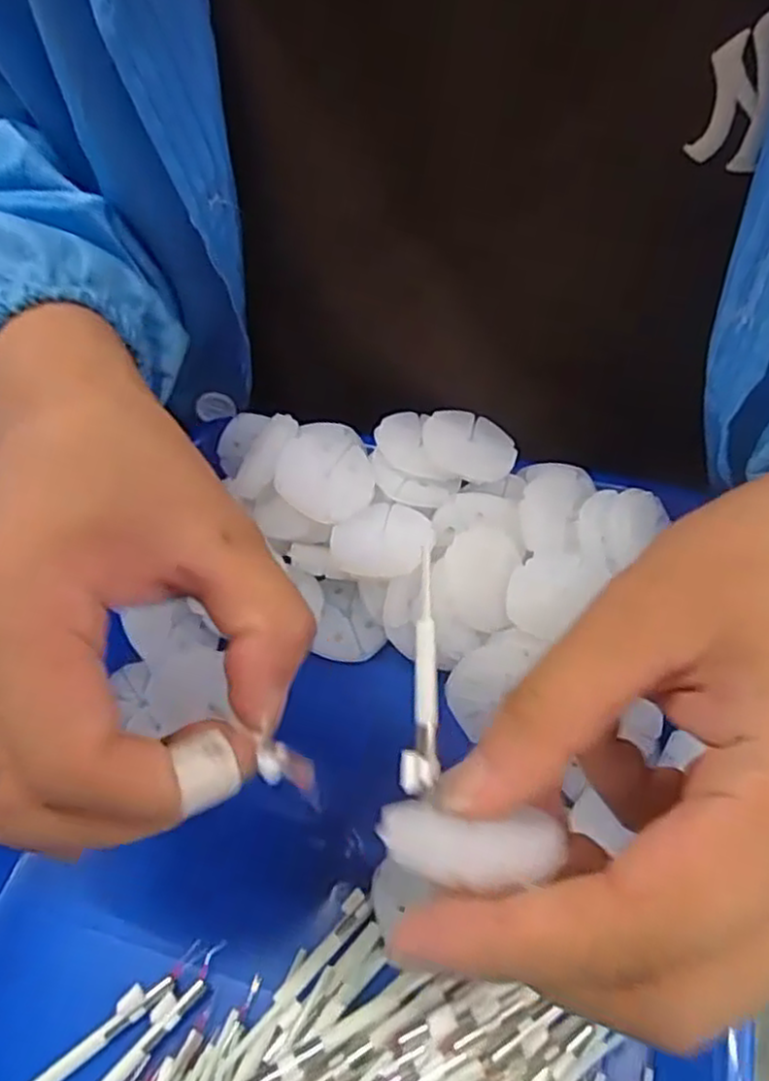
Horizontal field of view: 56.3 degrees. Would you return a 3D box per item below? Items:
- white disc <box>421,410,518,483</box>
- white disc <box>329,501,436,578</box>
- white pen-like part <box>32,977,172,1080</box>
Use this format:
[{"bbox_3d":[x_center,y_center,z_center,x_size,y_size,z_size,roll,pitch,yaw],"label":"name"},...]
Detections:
[{"bbox_3d":[0.034,-0.038,0.287,0.035,0.009,0.034,-2,55,3],"label":"white disc"},{"bbox_3d":[-0.001,0.000,0.269,0.035,0.008,0.037,-2,55,3],"label":"white disc"},{"bbox_3d":[-0.093,0.154,0.212,0.066,0.004,0.008,-37,60,-20],"label":"white pen-like part"}]

